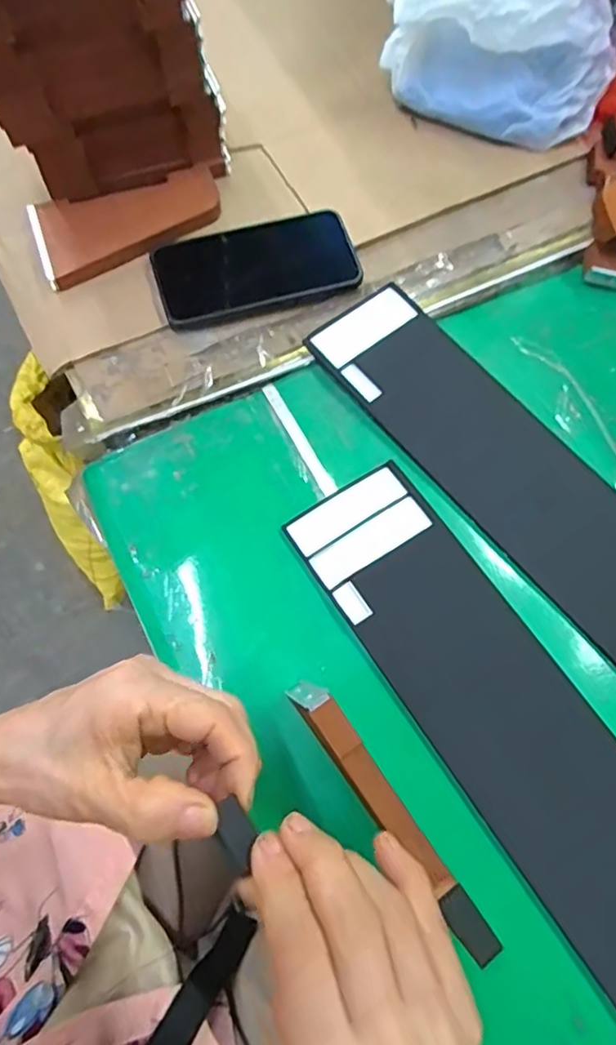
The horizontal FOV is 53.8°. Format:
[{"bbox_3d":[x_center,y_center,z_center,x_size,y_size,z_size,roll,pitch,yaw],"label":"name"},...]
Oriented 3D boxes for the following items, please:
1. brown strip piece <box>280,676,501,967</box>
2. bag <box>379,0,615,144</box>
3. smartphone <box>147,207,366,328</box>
[{"bbox_3d":[0.043,0.148,0.307,0.017,0.012,0.159,-35,86,-15],"label":"brown strip piece"},{"bbox_3d":[0.158,-0.412,0.528,0.219,0.119,0.068,13,69,2],"label":"bag"},{"bbox_3d":[-0.042,-0.206,0.489,0.159,0.013,0.076,-17,78,-2],"label":"smartphone"}]

